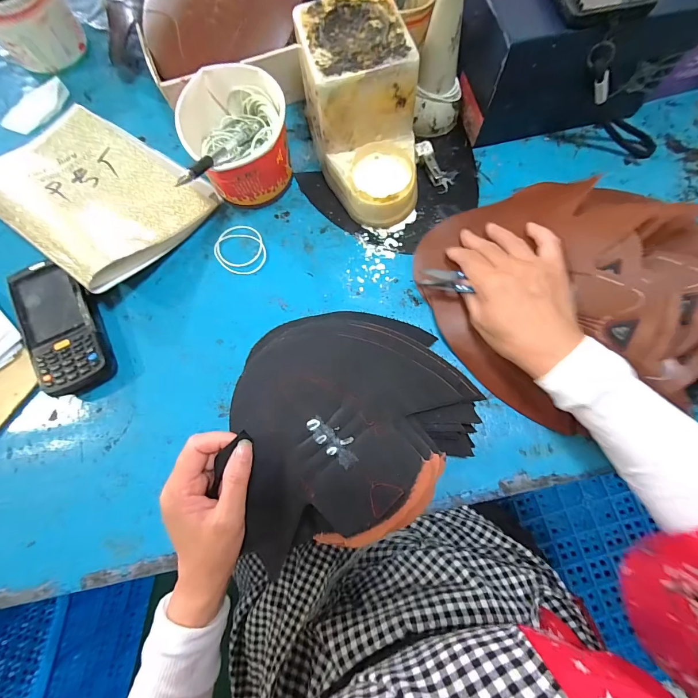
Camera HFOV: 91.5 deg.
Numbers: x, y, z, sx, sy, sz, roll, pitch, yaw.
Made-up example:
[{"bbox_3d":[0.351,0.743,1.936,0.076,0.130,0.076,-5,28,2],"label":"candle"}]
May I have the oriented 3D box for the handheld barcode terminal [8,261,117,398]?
[{"bbox_3d":[-0.300,-0.026,0.360,0.068,0.034,0.142,-25,76,-5],"label":"handheld barcode terminal"}]

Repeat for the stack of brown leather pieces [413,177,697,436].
[{"bbox_3d":[0.219,-0.061,0.320,0.254,0.080,0.248,-19,76,-3],"label":"stack of brown leather pieces"}]

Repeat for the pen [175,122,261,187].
[{"bbox_3d":[-0.122,-0.197,0.337,0.010,0.012,0.152,17,51,6],"label":"pen"}]

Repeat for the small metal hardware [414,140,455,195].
[{"bbox_3d":[0.100,-0.216,0.402,0.024,0.012,0.065,-29,77,-5],"label":"small metal hardware"}]

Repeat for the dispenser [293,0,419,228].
[{"bbox_3d":[0.014,-0.245,0.364,0.107,0.113,0.193,-11,76,-1],"label":"dispenser"}]

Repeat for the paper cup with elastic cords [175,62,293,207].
[{"bbox_3d":[-0.118,-0.230,0.379,0.101,0.085,0.127,-15,76,-2],"label":"paper cup with elastic cords"}]

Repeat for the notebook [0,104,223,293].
[{"bbox_3d":[-0.298,-0.186,0.393,0.248,0.048,0.173,34,79,10],"label":"notebook"}]

